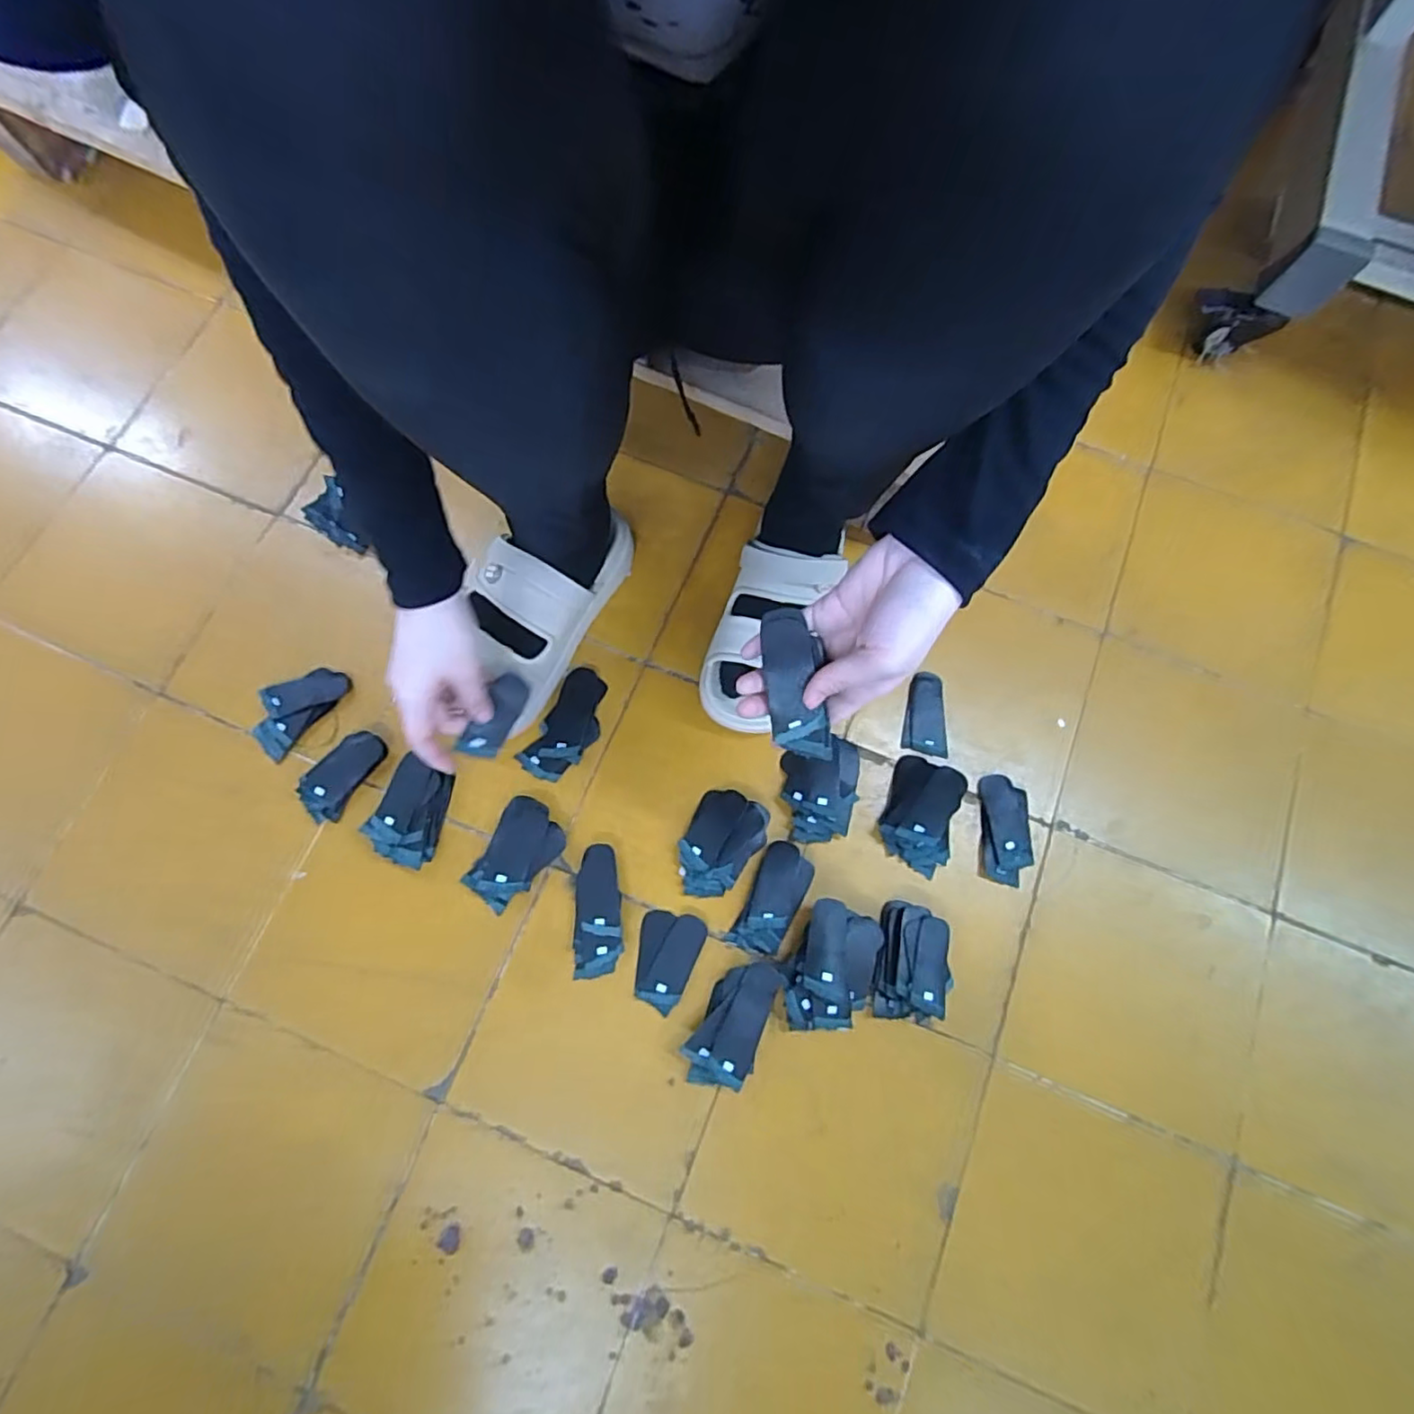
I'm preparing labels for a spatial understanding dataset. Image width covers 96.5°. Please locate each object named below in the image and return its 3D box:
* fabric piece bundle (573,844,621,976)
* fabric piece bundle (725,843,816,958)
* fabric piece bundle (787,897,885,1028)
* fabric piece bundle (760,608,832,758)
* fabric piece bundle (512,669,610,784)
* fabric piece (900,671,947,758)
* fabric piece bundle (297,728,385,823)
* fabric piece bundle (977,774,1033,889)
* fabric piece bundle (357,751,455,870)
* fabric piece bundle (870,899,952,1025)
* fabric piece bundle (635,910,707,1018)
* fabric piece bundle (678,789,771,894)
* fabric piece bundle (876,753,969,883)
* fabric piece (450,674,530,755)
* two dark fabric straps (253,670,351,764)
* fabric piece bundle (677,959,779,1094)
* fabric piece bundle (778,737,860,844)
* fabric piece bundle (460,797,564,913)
[{"bbox_3d":[-0.094,0.172,0.535,0.040,0.017,0.104,-6,76,-3],"label":"fabric piece bundle"},{"bbox_3d":[0.056,0.164,0.538,0.043,0.016,0.093,26,76,5],"label":"fabric piece bundle"},{"bbox_3d":[0.102,0.215,0.515,0.067,0.035,0.103,19,76,4],"label":"fabric piece bundle"},{"bbox_3d":[0.054,-0.013,0.391,0.033,0.015,0.095,-12,100,-4],"label":"fabric piece bundle"},{"bbox_3d":[-0.126,0.016,0.580,0.052,0.012,0.104,30,77,6],"label":"fabric piece bundle"},{"bbox_3d":[0.204,0.006,0.598,0.038,0.010,0.079,2,75,-1],"label":"fabric piece"},{"bbox_3d":[-0.322,0.060,0.558,0.045,0.014,0.084,40,78,8],"label":"fabric piece bundle"},{"bbox_3d":[0.266,0.109,0.563,0.043,0.006,0.094,5,75,0],"label":"fabric piece bundle"},{"bbox_3d":[-0.255,0.091,0.546,0.055,0.029,0.083,20,76,4],"label":"fabric piece bundle"},{"bbox_3d":[0.172,0.213,0.522,0.060,0.022,0.090,15,76,3],"label":"fabric piece bundle"},{"bbox_3d":[-0.032,0.213,0.530,0.053,0.005,0.075,8,75,1],"label":"fabric piece bundle"},{"bbox_3d":[0.011,0.120,0.551,0.064,0.019,0.093,26,76,5],"label":"fabric piece bundle"},{"bbox_3d":[0.191,0.093,0.557,0.059,0.026,0.096,18,76,3],"label":"fabric piece bundle"},{"bbox_3d":[-0.169,0.008,0.506,0.029,0.014,0.072,24,72,5],"label":"fabric piece"},{"bbox_3d":[-0.378,-0.003,0.577,0.054,0.008,0.092,39,78,8],"label":"two dark fabric straps"},{"bbox_3d":[0.019,0.255,0.510,0.050,0.025,0.101,25,76,5],"label":"fabric piece bundle"},{"bbox_3d":[0.101,0.074,0.562,0.066,0.022,0.088,4,75,0],"label":"fabric piece bundle"},{"bbox_3d":[-0.166,0.126,0.542,0.061,0.022,0.089,35,77,7],"label":"fabric piece bundle"}]

